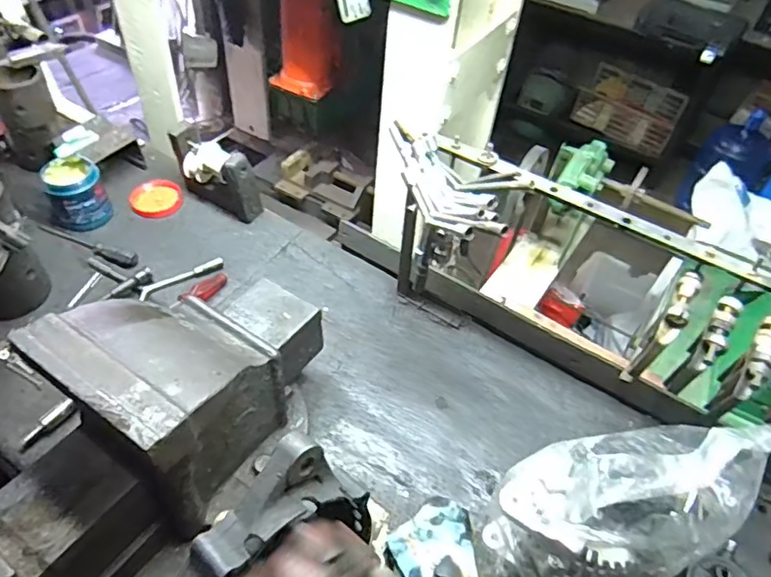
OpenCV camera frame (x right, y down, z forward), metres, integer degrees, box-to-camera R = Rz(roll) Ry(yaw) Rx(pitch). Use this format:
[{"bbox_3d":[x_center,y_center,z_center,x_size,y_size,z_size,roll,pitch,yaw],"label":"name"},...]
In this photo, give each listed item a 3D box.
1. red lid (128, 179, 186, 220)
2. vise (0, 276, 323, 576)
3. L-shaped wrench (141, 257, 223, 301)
[{"bbox_3d":[-0.435,-0.171,1.066,0.097,0.016,0.091,3,48,-3],"label":"red lid"},{"bbox_3d":[-0.277,0.161,0.574,0.183,0.235,0.541,29,52,19],"label":"vise"},{"bbox_3d":[-0.341,-0.018,0.943,0.145,0.014,0.026,-25,55,-26],"label":"L-shaped wrench"}]

